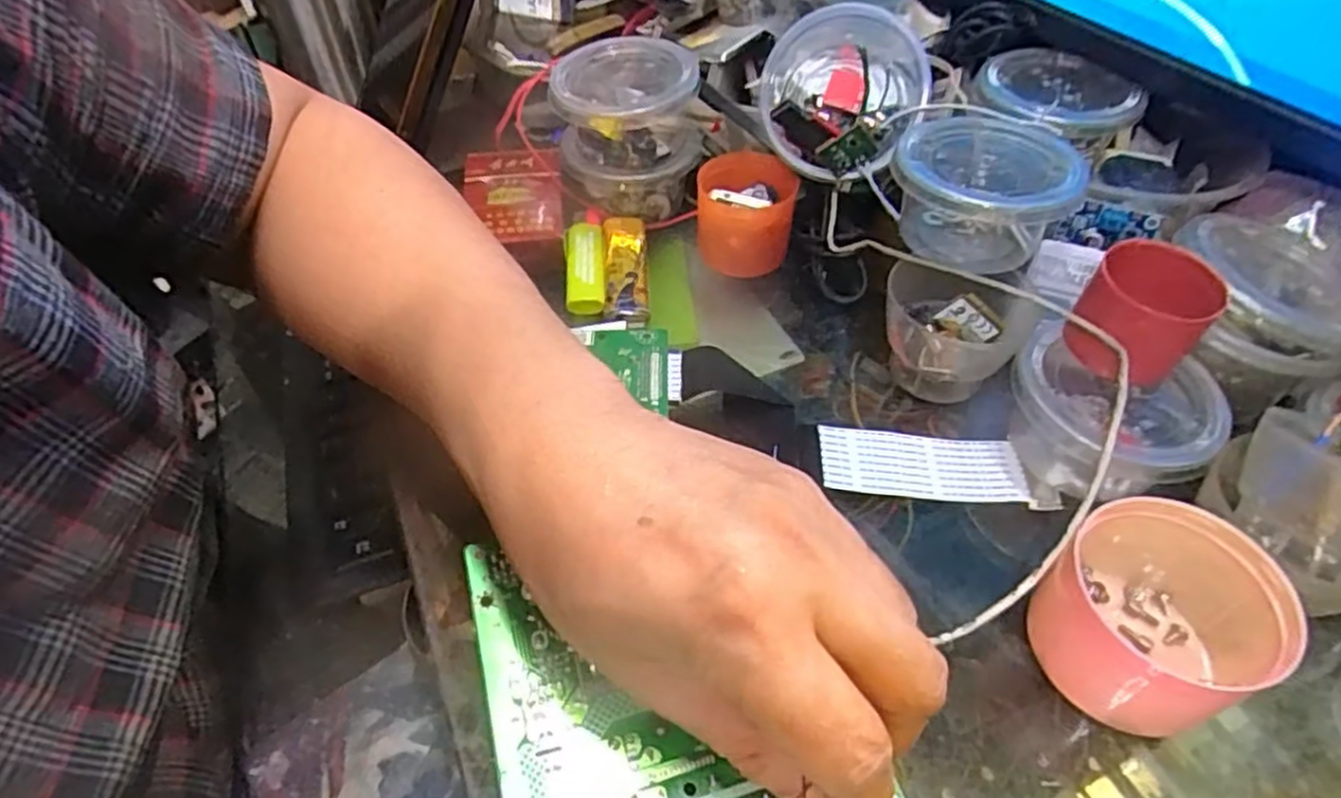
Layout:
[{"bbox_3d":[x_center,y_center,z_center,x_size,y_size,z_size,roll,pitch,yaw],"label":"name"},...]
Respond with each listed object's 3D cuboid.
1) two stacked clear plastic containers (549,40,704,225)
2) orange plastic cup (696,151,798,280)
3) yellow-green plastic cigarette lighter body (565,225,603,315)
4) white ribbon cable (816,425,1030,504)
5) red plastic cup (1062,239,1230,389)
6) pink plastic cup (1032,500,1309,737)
[{"bbox_3d":[-0.025,-0.154,0.409,0.084,0.058,0.068,33,57,24],"label":"two stacked clear plastic containers"},{"bbox_3d":[0.040,-0.099,0.398,0.050,0.045,0.049,0,50,0],"label":"orange plastic cup"},{"bbox_3d":[-0.045,-0.070,0.391,0.019,0.007,0.066,-2,50,-2],"label":"yellow-green plastic cigarette lighter body"},{"bbox_3d":[0.108,0.029,0.320,0.085,0.005,0.031,4,50,3],"label":"white ribbon cable"},{"bbox_3d":[0.189,-0.033,0.299,0.043,0.044,0.044,0,50,0],"label":"red plastic cup"},{"bbox_3d":[0.165,0.071,0.252,0.062,0.048,0.074,36,59,26],"label":"pink plastic cup"}]

